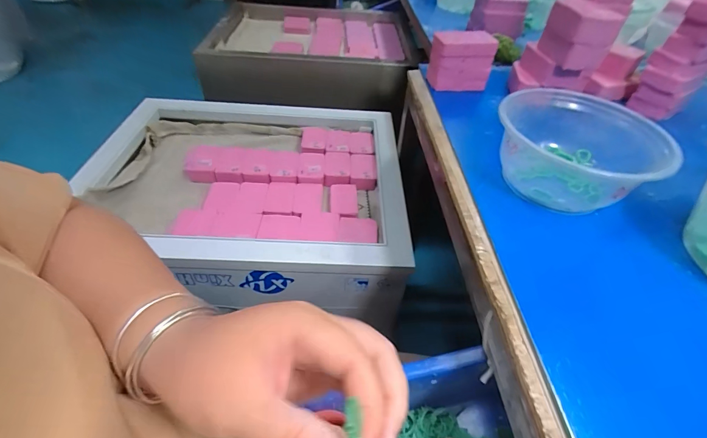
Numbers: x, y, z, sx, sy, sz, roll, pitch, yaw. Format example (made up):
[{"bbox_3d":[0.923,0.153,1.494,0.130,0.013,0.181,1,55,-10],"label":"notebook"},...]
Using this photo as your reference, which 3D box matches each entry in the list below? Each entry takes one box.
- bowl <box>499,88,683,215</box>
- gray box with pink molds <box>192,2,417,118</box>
[{"bbox_3d":[0.198,-0.062,0.310,0.119,0.064,0.128,-28,54,-27],"label":"bowl"},{"bbox_3d":[-0.113,-0.456,0.929,0.483,0.130,0.414,1,46,-3],"label":"gray box with pink molds"}]

